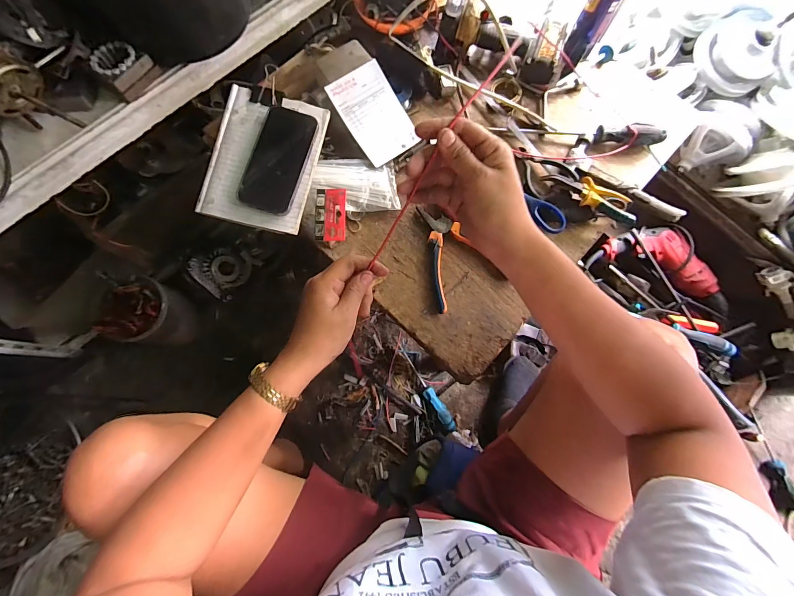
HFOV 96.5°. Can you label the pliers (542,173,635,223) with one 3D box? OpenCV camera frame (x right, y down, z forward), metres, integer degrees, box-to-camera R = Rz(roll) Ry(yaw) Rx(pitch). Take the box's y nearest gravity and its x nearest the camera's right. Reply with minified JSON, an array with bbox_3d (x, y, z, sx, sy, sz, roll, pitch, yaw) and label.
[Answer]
[{"bbox_3d":[0.314,-0.168,0.581,0.151,0.036,0.052,22,77,4],"label":"pliers"}]

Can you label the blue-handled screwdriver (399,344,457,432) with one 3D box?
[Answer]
[{"bbox_3d":[0.067,0.207,0.822,0.029,0.030,0.222,-32,79,-8],"label":"blue-handled screwdriver"}]

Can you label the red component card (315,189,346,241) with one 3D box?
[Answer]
[{"bbox_3d":[-0.101,-0.128,0.540,0.046,0.010,0.081,1,76,-1],"label":"red component card"}]

